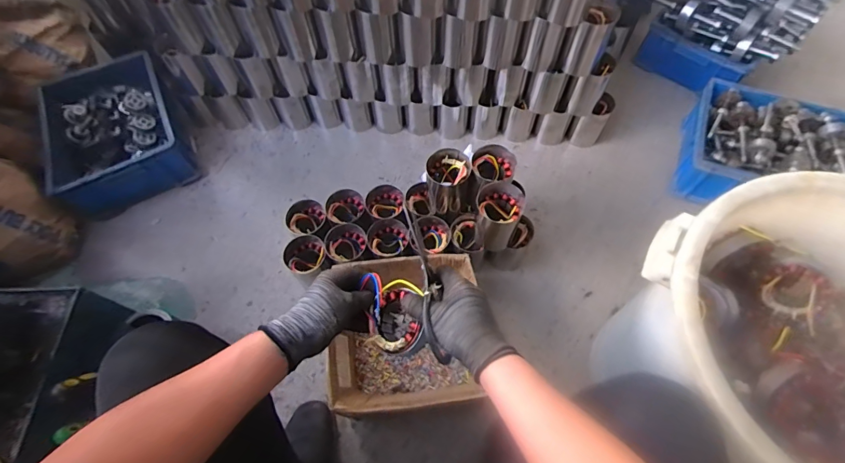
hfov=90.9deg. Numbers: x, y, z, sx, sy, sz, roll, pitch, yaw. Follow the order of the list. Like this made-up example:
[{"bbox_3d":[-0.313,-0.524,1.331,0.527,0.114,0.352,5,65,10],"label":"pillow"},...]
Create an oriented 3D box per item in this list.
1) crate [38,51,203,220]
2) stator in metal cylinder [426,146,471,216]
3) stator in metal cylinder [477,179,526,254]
[{"bbox_3d":[-0.809,-0.257,1.094,0.302,0.167,0.343,-28,66,-12],"label":"crate"},{"bbox_3d":[0.054,-0.109,0.901,0.086,0.123,0.086,-1,63,2],"label":"stator in metal cylinder"},{"bbox_3d":[0.157,-0.029,0.878,0.095,0.123,0.095,30,68,16],"label":"stator in metal cylinder"}]

